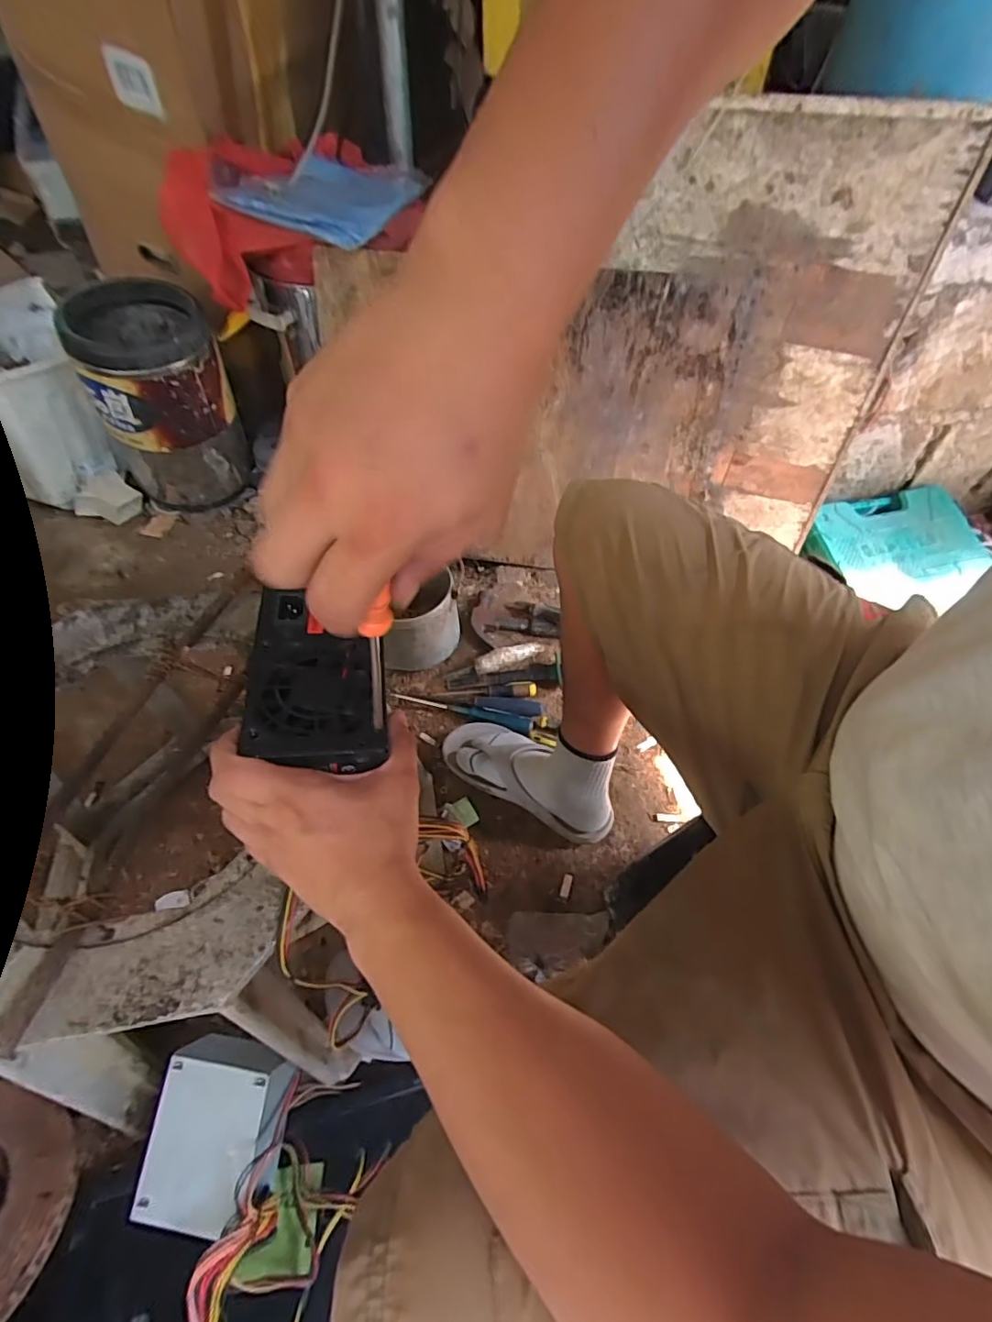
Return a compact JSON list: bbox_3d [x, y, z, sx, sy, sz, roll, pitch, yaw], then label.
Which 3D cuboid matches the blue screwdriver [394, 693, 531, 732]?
[{"bbox_3d":[-0.058,0.082,0.911,0.241,0.019,0.022,14,56,7],"label":"blue screwdriver"}]

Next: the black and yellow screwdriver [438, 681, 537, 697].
[{"bbox_3d":[-0.013,0.052,0.924,0.162,0.025,0.026,-1,55,-3],"label":"black and yellow screwdriver"}]

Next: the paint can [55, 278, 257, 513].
[{"bbox_3d":[-0.657,-0.509,1.103,0.247,0.343,0.244,-26,60,-19],"label":"paint can"}]

